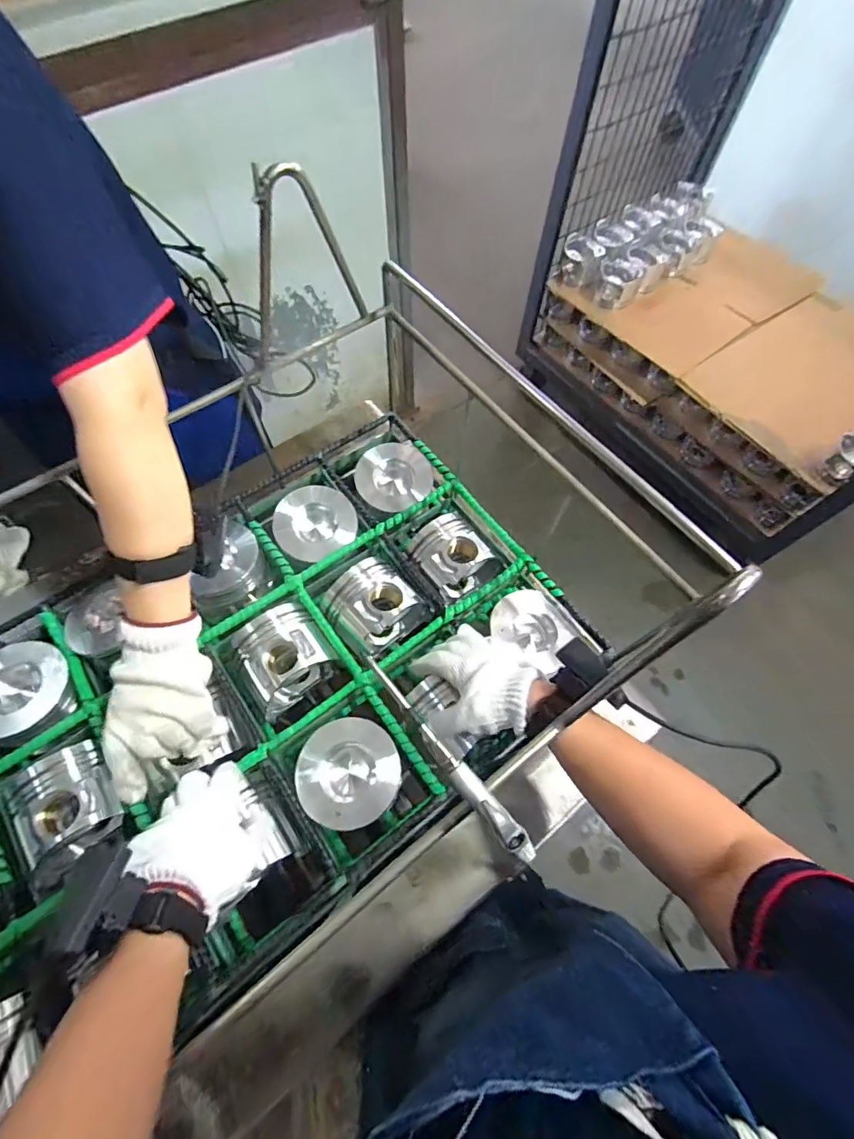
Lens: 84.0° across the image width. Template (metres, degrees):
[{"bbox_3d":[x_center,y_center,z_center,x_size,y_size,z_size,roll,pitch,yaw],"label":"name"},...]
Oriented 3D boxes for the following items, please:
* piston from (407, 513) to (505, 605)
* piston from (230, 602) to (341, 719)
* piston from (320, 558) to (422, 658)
[{"bbox_3d":[0.035,-0.010,0.653,0.092,0.084,0.111,-33,69,-14],"label":"piston"},{"bbox_3d":[-0.174,0.108,0.586,0.104,0.085,0.108,-36,70,-15],"label":"piston"},{"bbox_3d":[-0.073,0.050,0.618,0.098,0.086,0.109,41,72,17],"label":"piston"}]

